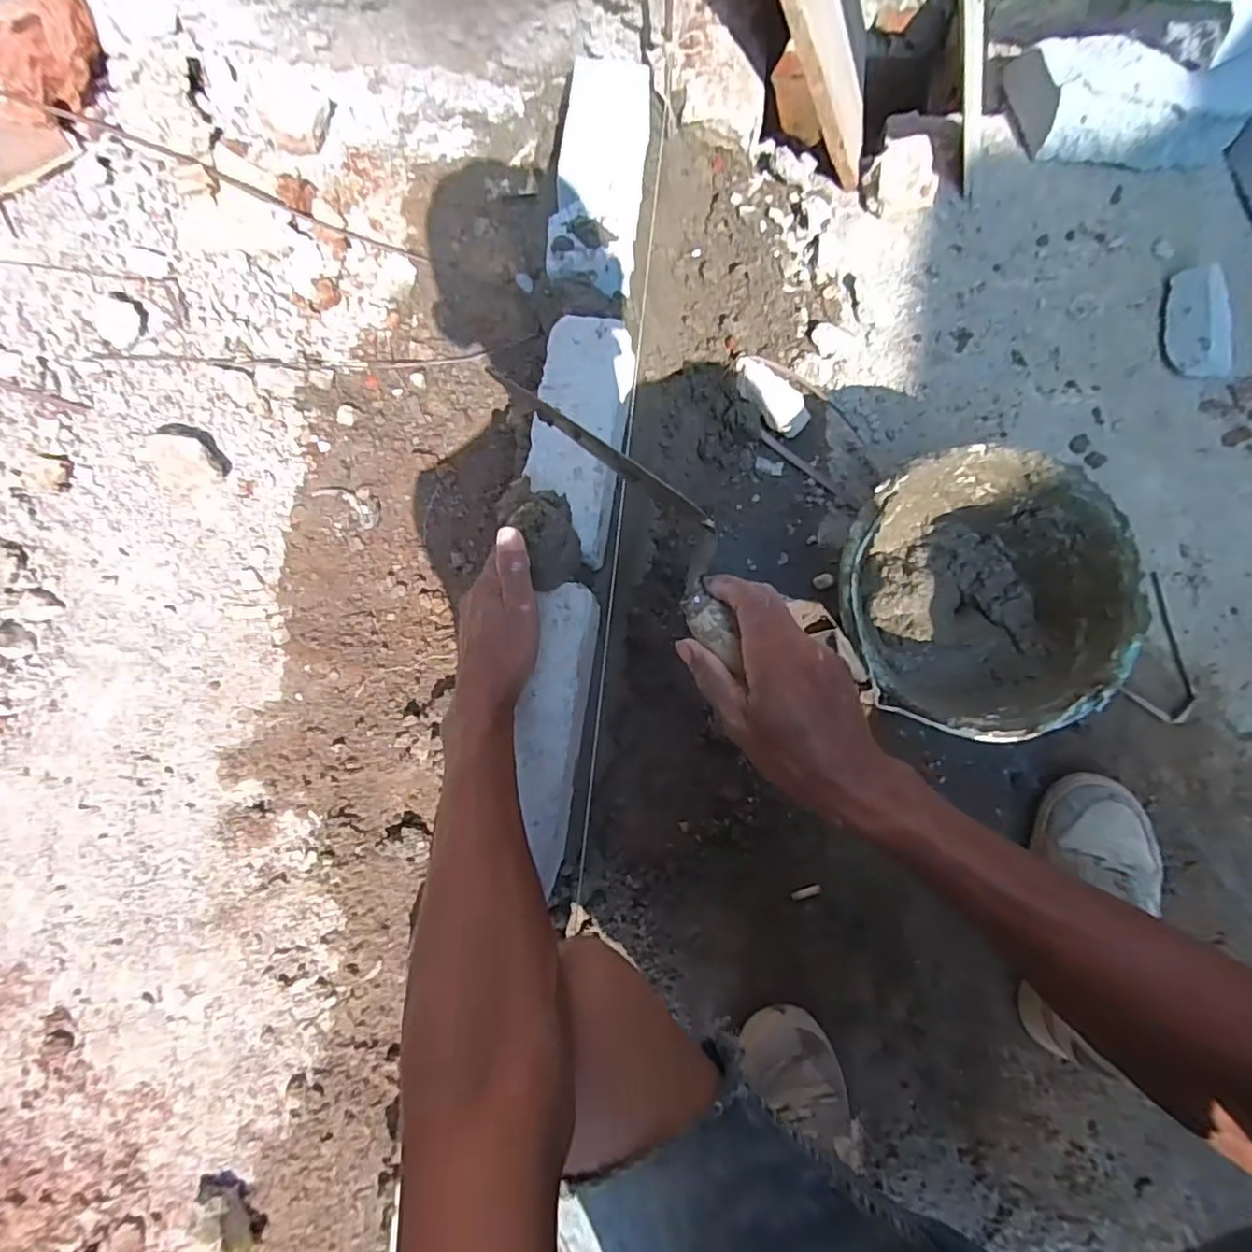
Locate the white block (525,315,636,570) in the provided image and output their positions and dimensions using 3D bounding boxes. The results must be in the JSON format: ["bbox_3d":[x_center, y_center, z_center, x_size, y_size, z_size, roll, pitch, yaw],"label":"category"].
[{"bbox_3d":[-0.044,-0.175,0.594,0.082,0.067,0.220,8,81,6],"label":"white block"}]

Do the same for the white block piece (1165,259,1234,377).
[{"bbox_3d":[0.654,-0.347,0.708,0.061,0.023,0.125,-2,80,4],"label":"white block piece"}]

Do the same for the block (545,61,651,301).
[{"bbox_3d":[-0.024,-0.460,0.642,0.080,0.067,0.275,6,81,6],"label":"block"}]

